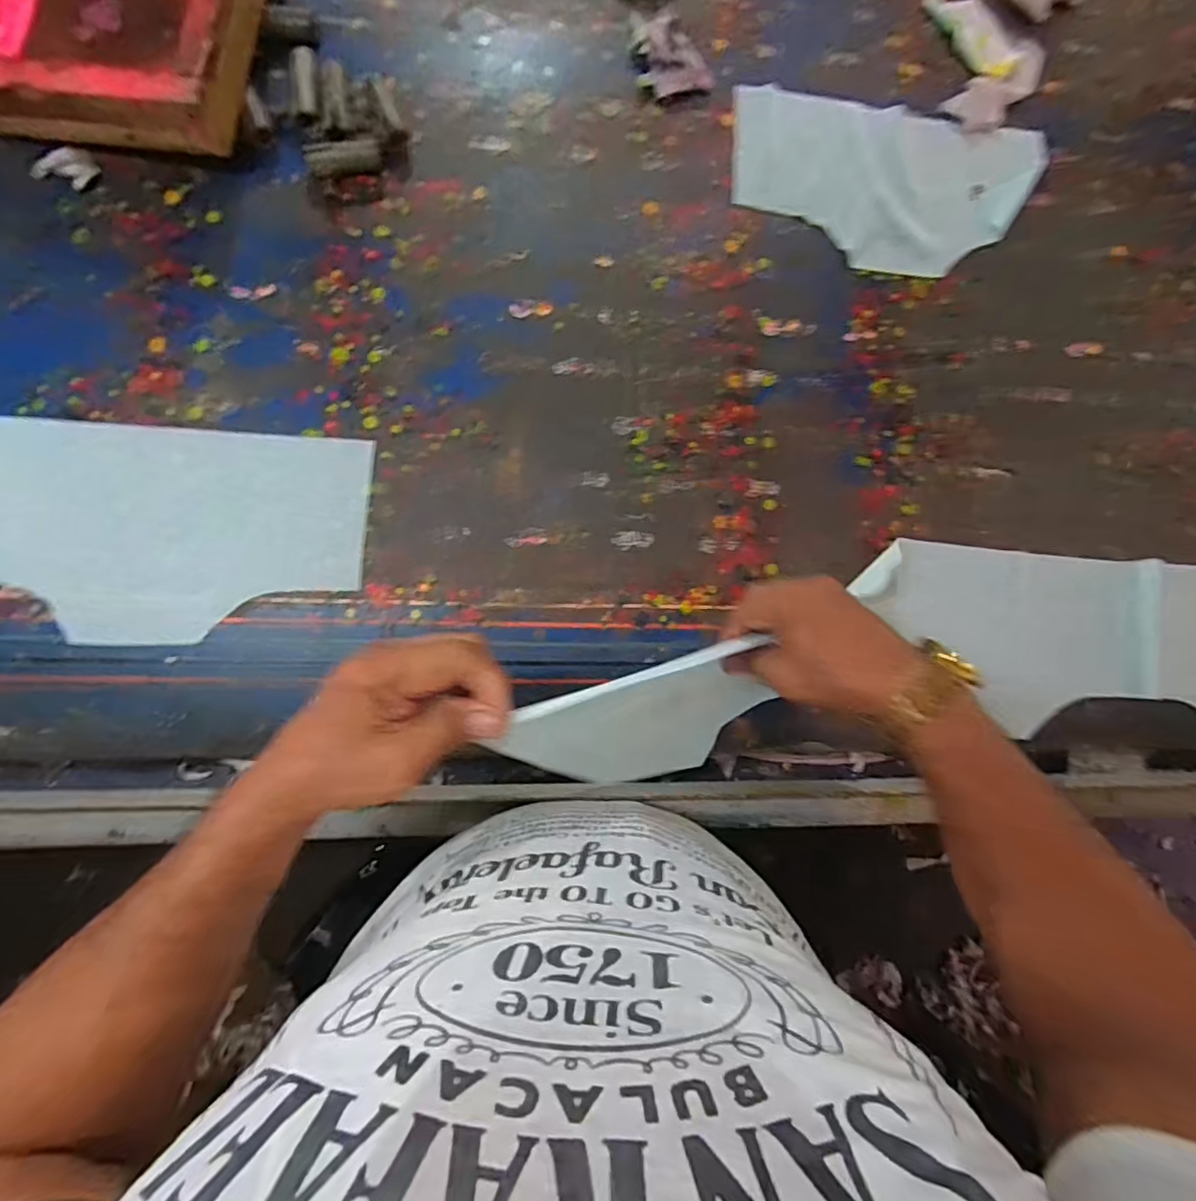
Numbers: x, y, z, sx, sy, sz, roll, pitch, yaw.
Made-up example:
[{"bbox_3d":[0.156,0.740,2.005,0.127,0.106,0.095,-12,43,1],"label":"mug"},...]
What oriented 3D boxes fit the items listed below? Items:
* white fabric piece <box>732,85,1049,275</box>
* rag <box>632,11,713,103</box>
[{"bbox_3d":[0.272,-0.390,0.533,0.294,0.024,0.162,5,82,-6],"label":"white fabric piece"},{"bbox_3d":[0.063,-0.507,0.523,0.064,0.025,0.078,-19,85,-8],"label":"rag"}]

